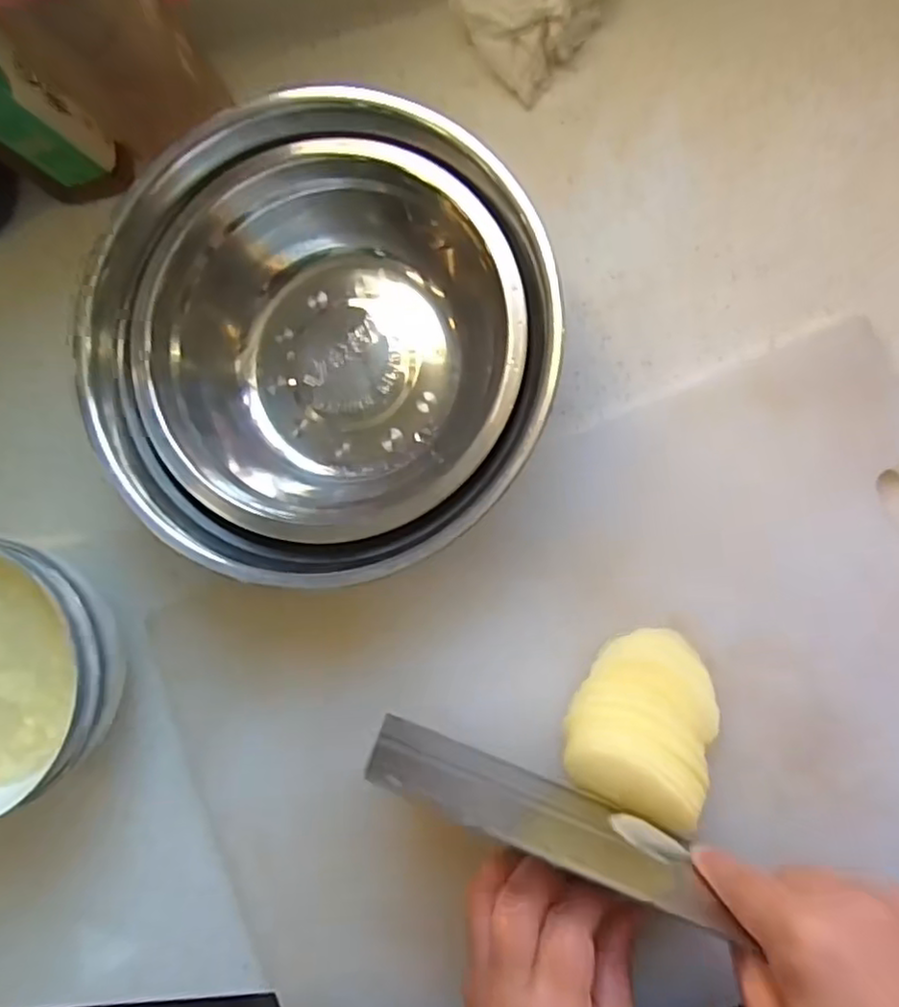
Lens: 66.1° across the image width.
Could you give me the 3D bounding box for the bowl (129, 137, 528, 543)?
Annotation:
[{"bbox_3d":[-0.064,-0.087,0.388,0.204,0.058,0.208,0,89,9],"label":"bowl"}]

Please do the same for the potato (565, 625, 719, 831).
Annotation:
[{"bbox_3d":[0.103,0.112,0.364,0.072,0.042,0.085,21,92,9],"label":"potato"}]

